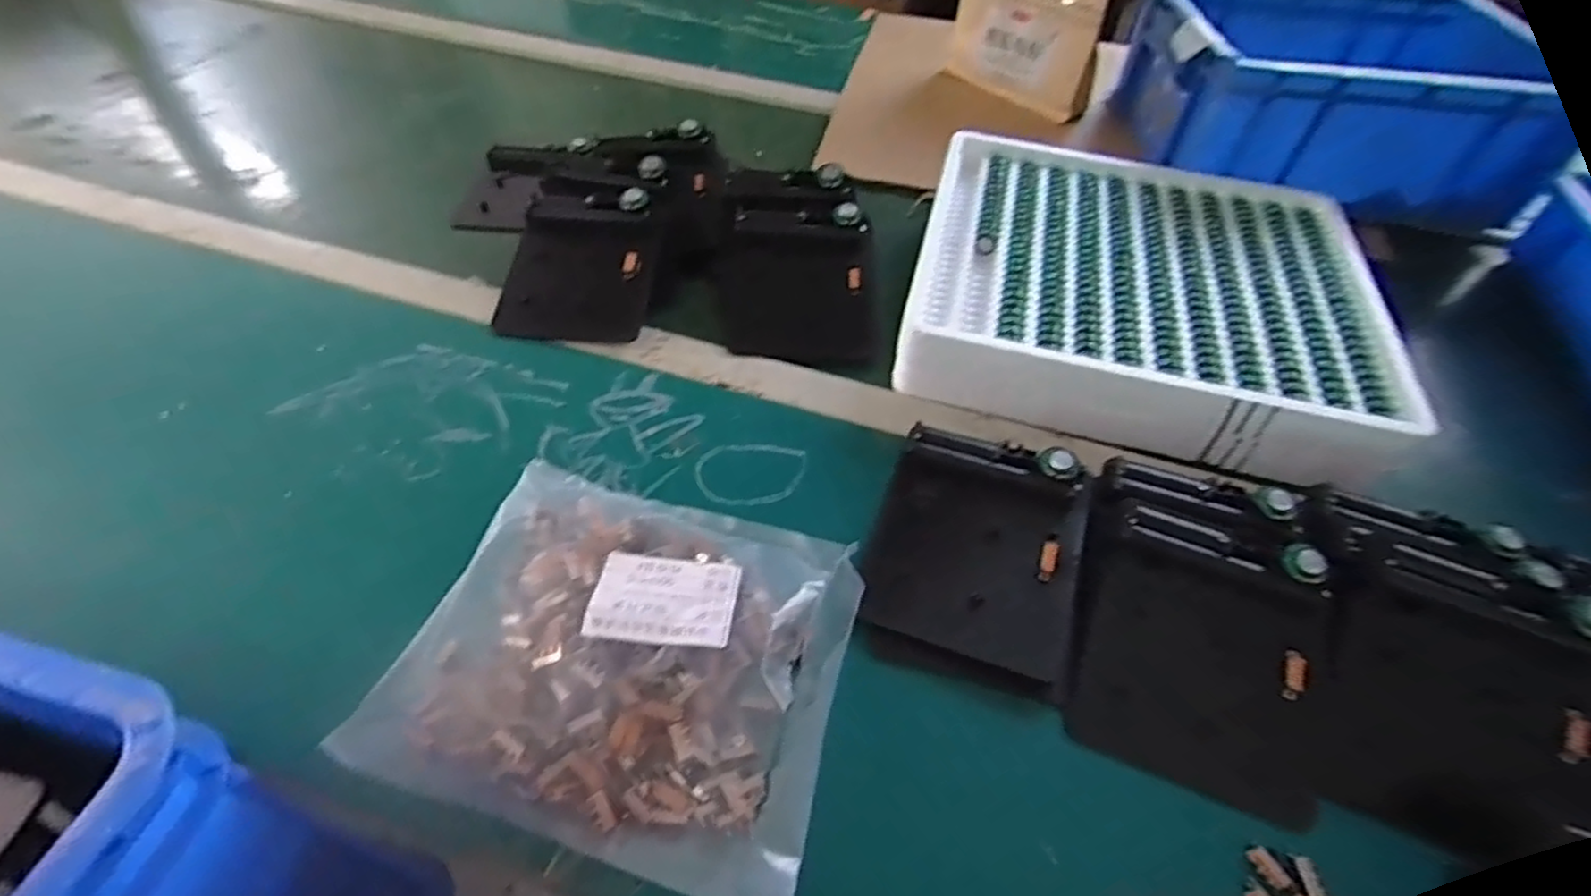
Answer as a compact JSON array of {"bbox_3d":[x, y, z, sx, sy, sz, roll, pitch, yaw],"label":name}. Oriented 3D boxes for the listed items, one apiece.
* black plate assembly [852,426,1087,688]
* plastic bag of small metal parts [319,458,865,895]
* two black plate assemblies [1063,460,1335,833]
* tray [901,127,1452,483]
[{"bbox_3d":[0.103,0.050,0.383,0.112,0.033,0.125,17,51,11],"label":"black plate assembly"},{"bbox_3d":[-0.082,0.098,0.339,0.203,0.038,0.173,13,50,8],"label":"plastic bag of small metal parts"},{"bbox_3d":[0.206,0.087,0.357,0.111,0.029,0.162,11,72,15],"label":"two black plate assemblies"},{"bbox_3d":[0.255,-0.122,0.524,0.317,0.056,0.304,12,50,6],"label":"tray"}]

